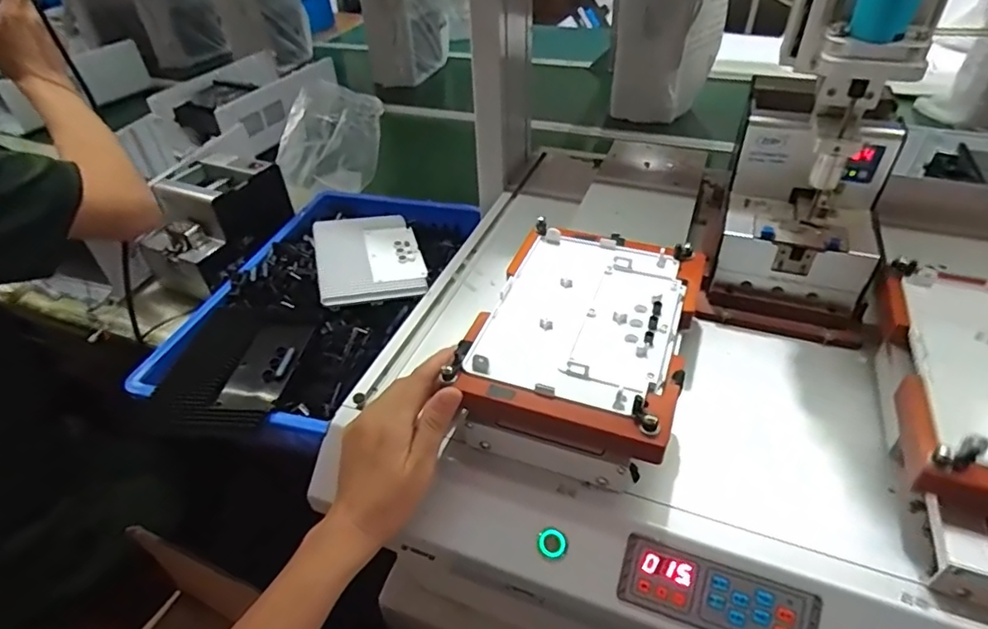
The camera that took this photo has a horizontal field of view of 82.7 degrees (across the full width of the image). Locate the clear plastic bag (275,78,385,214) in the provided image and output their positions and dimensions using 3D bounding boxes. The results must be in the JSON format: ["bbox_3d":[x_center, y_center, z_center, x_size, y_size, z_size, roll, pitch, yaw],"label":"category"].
[{"bbox_3d":[-0.288,-0.296,0.987,0.118,0.151,0.179,26,49,29],"label":"clear plastic bag"}]

